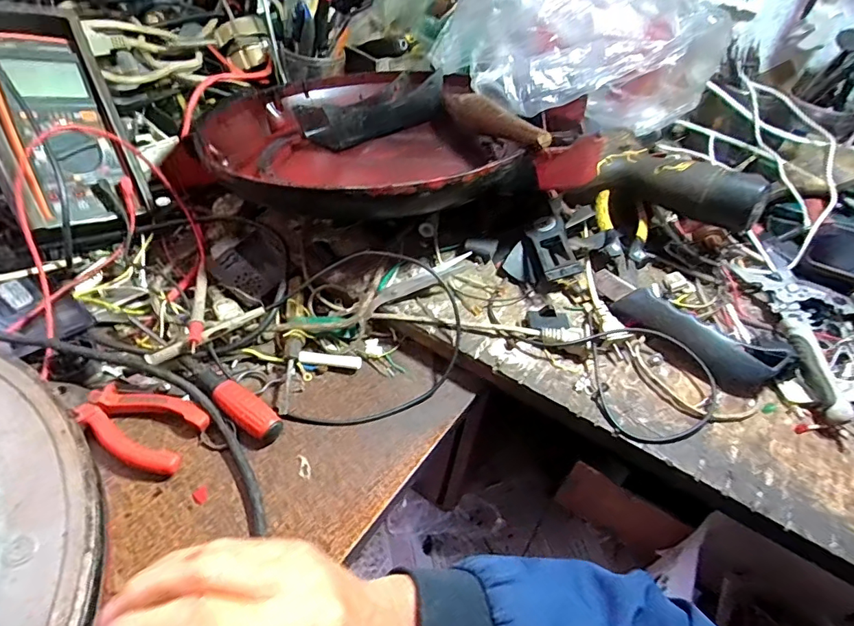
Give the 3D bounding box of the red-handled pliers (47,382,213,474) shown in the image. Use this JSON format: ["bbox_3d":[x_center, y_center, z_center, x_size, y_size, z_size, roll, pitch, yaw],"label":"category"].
[{"bbox_3d":[-0.221,0.077,0.357,0.116,0.018,0.053,17,48,10],"label":"red-handled pliers"}]

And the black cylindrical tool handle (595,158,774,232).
[{"bbox_3d":[0.239,-0.122,0.471,0.042,0.053,0.145,-31,42,-30],"label":"black cylindrical tool handle"}]

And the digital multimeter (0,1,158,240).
[{"bbox_3d":[-0.348,-0.175,0.449,0.109,0.041,0.218,-23,92,-43],"label":"digital multimeter"}]

